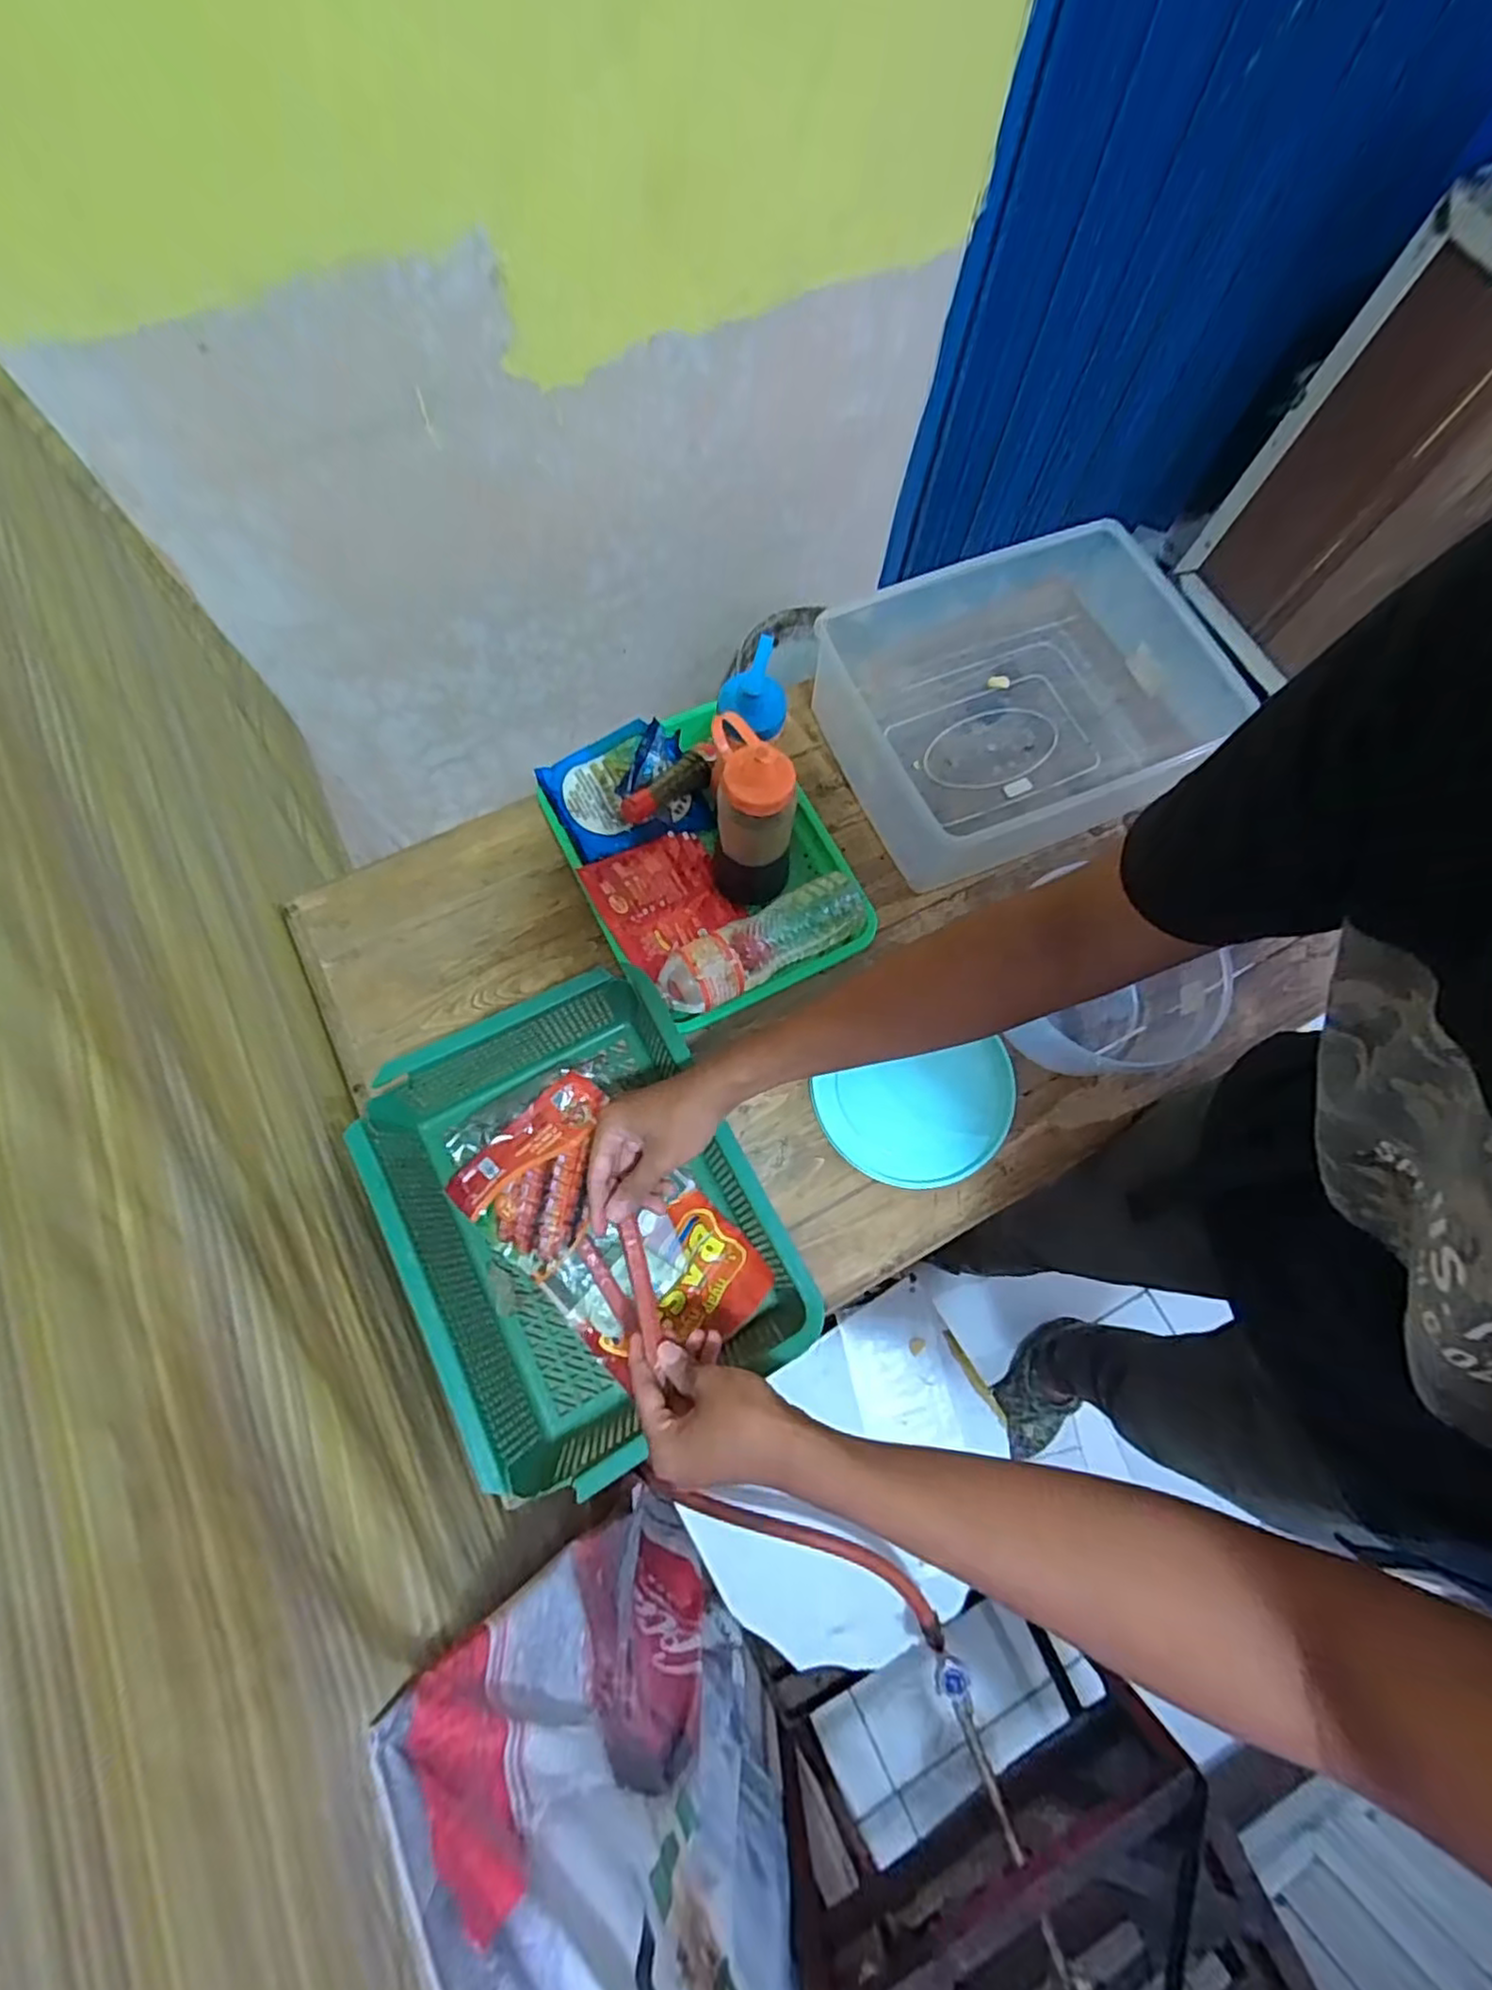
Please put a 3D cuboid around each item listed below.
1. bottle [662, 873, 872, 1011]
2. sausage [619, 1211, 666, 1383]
[{"bbox_3d":[0.018,-0.051,0.666,0.209,0.068,0.065,-30,75,-11],"label":"bottle"},{"bbox_3d":[-0.077,0.208,0.516,0.014,0.012,0.089,-14,72,-7],"label":"sausage"}]

